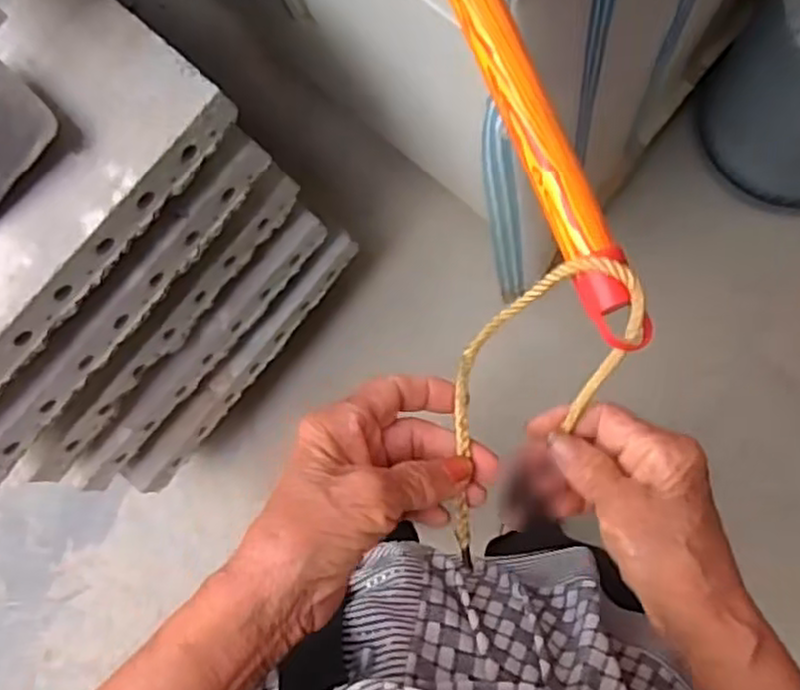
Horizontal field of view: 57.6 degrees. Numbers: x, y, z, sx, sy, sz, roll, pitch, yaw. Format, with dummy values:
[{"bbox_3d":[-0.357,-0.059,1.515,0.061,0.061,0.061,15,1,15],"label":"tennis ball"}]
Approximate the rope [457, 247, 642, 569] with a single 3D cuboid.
[{"bbox_3d":[0.056,0.023,0.349,0.067,0.039,0.149,41,96,5],"label":"rope"}]

